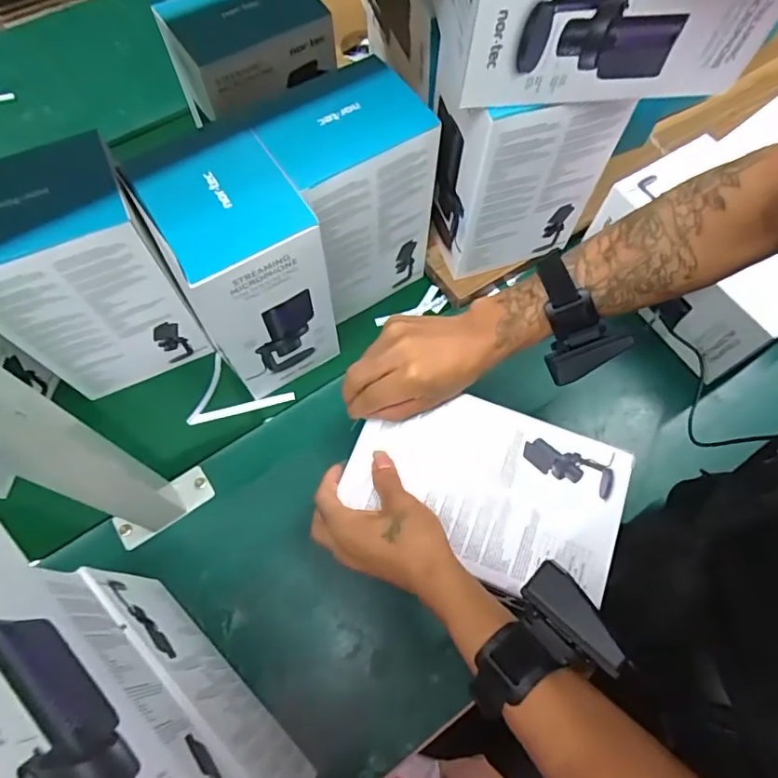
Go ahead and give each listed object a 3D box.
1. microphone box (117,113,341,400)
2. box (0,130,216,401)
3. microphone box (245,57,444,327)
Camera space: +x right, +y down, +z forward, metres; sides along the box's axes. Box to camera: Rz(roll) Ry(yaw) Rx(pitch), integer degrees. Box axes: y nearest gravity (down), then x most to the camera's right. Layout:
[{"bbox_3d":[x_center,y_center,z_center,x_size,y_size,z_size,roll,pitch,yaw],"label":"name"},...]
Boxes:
[{"bbox_3d":[-0.139,-0.106,0.529,0.120,0.230,0.124,-32,70,-13],"label":"microphone box"},{"bbox_3d":[-0.293,-0.105,0.522,0.145,0.220,0.109,-23,68,-10],"label":"box"},{"bbox_3d":[-0.042,-0.195,0.568,0.143,0.220,0.110,-35,71,-14],"label":"microphone box"}]

